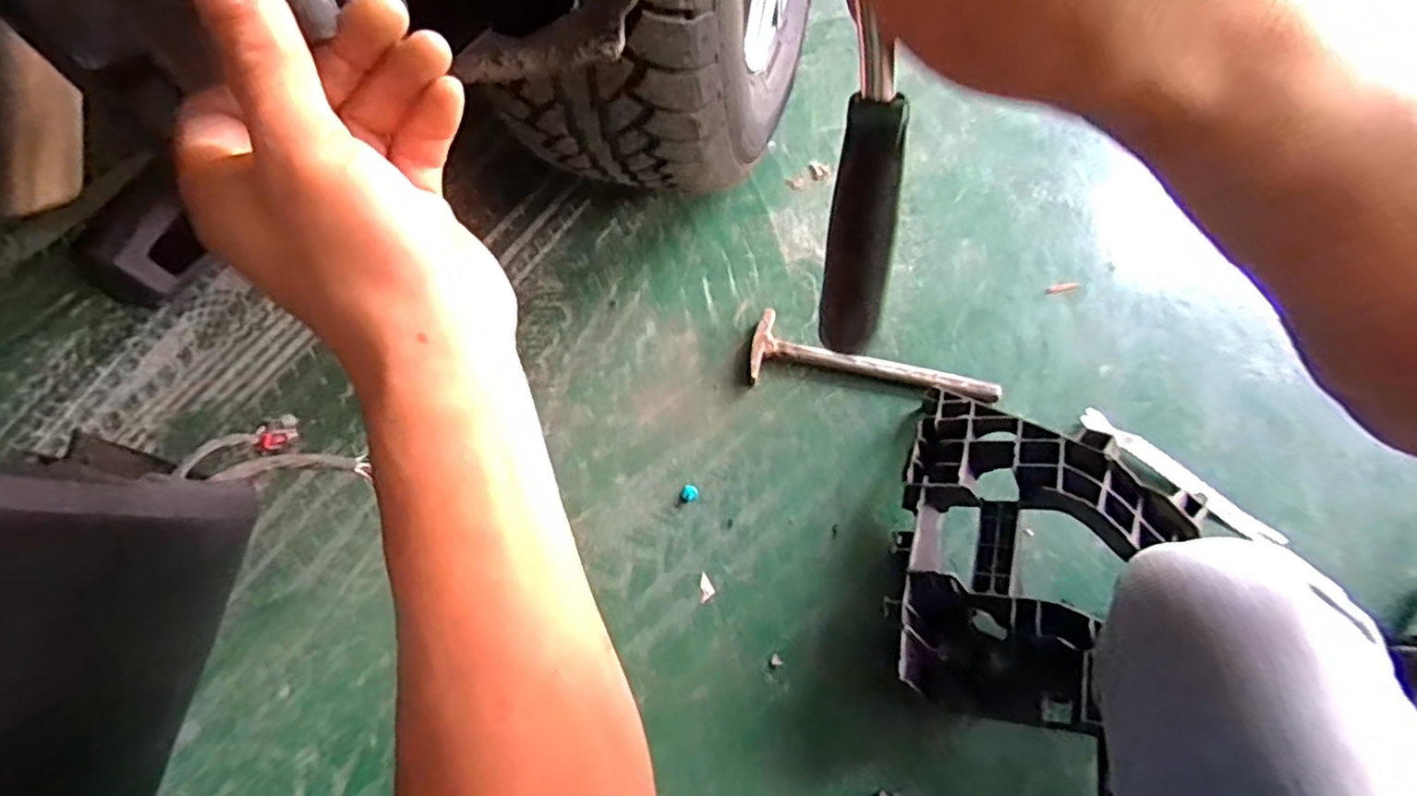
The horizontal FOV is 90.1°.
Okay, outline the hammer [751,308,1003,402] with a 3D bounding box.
[{"bbox_3d":[0.205,-0.050,0.881,0.298,0.033,0.092,8,66,7],"label":"hammer"}]

